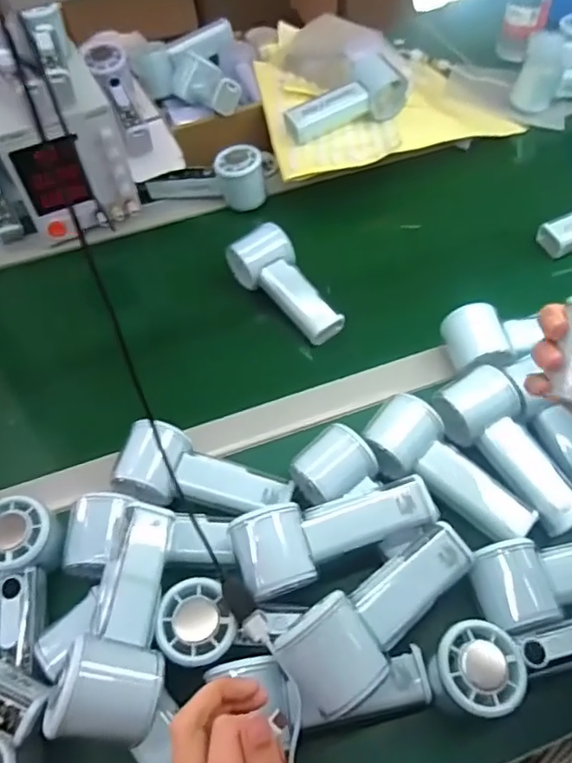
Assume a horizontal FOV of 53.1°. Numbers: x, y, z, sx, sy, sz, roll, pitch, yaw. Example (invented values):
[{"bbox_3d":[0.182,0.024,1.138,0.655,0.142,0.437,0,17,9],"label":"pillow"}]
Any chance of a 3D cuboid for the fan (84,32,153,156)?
[{"bbox_3d":[-0.204,-0.347,0.705,0.049,0.053,0.164,-18,79,-8],"label":"fan"}]

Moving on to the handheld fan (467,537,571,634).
[{"bbox_3d":[0.213,0.146,0.438,0.150,0.053,0.061,-6,54,-19],"label":"handheld fan"}]

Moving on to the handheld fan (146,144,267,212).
[{"bbox_3d":[-0.099,-0.245,0.707,0.143,0.058,0.053,-13,56,-5],"label":"handheld fan"}]

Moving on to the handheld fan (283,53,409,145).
[{"bbox_3d":[0.068,-0.347,0.704,0.158,0.045,0.075,-24,58,-12],"label":"handheld fan"}]

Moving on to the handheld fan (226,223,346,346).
[{"bbox_3d":[0.002,-0.102,0.619,0.058,0.041,0.147,-34,74,-18],"label":"handheld fan"}]

